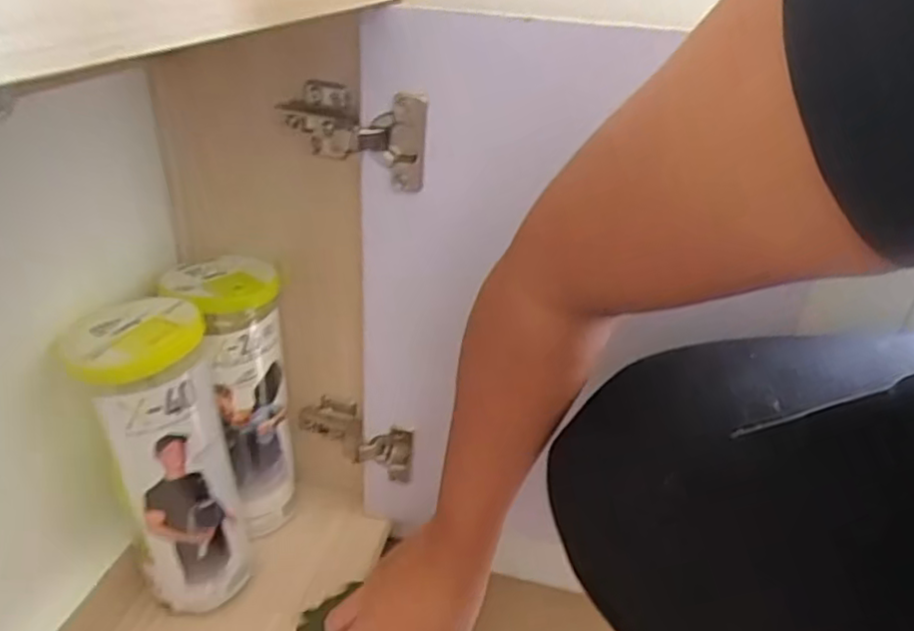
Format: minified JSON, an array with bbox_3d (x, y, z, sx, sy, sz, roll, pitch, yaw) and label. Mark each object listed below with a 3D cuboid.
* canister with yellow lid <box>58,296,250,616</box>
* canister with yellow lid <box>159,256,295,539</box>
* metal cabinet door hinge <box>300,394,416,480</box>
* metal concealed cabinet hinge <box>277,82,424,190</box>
[{"bbox_3d":[-0.201,0.108,0.461,0.078,0.233,0.073,-12,33,-25],"label":"canister with yellow lid"},{"bbox_3d":[-0.175,0.064,0.527,0.076,0.215,0.087,-8,32,-20],"label":"canister with yellow lid"},{"bbox_3d":[-0.087,0.105,0.560,0.099,0.050,0.035,21,34,28],"label":"metal cabinet door hinge"},{"bbox_3d":[-0.067,-0.120,0.433,0.099,0.056,0.038,21,34,27],"label":"metal concealed cabinet hinge"}]

